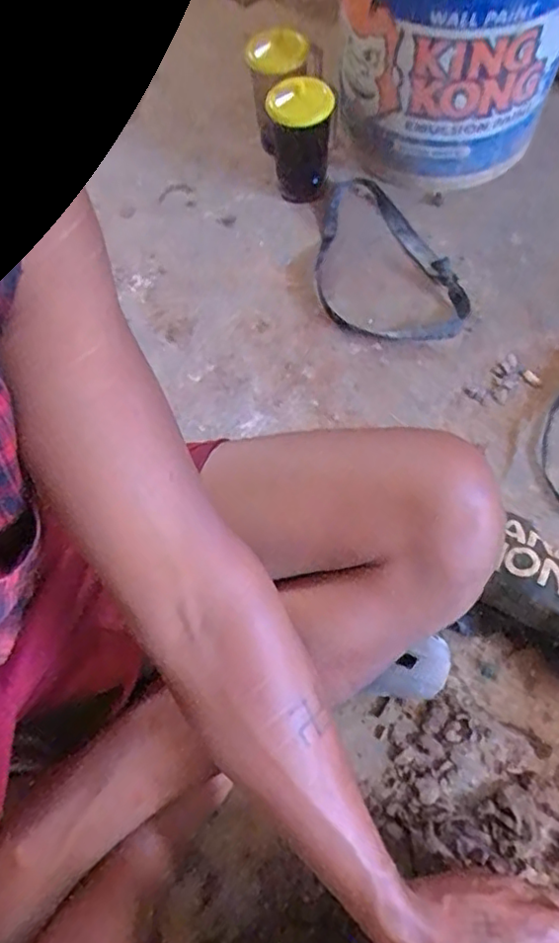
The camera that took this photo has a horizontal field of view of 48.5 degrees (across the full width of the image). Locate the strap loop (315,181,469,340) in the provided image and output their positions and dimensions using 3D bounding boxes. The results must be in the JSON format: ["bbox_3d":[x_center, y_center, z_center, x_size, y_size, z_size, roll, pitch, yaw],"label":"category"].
[{"bbox_3d":[0.120,-0.274,0.797,0.166,0.033,0.300,-13,64,-3],"label":"strap loop"}]

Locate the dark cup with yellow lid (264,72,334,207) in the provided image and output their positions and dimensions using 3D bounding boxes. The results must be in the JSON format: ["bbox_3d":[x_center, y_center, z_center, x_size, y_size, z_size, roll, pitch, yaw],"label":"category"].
[{"bbox_3d":[0.027,-0.416,0.783,0.075,0.125,0.076,-1,64,3],"label":"dark cup with yellow lid"}]

